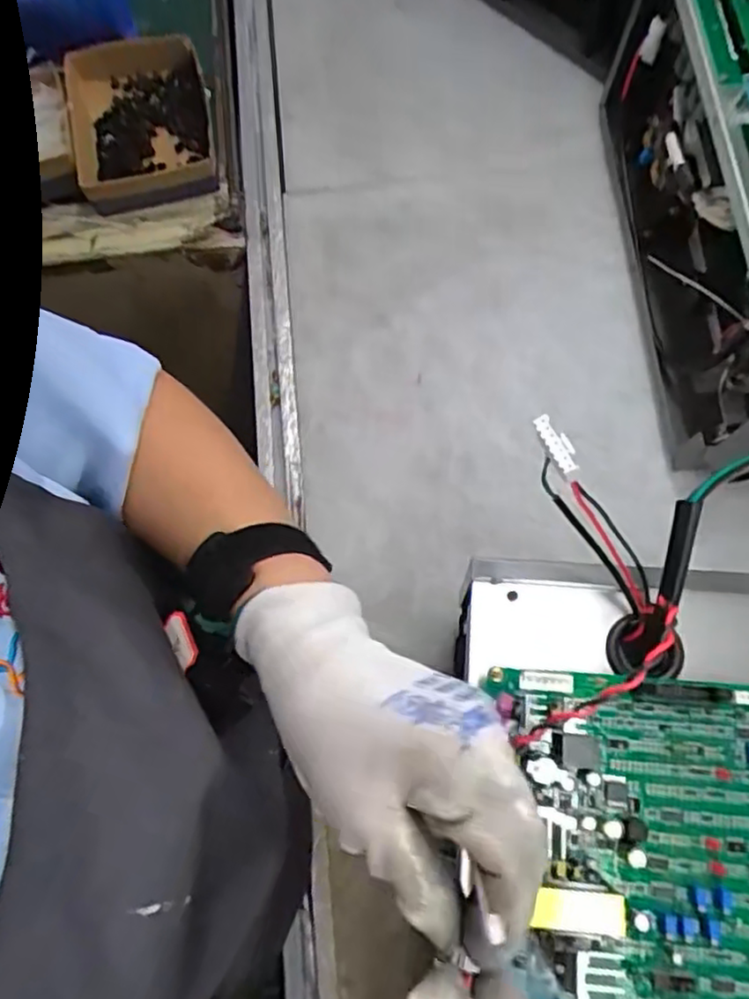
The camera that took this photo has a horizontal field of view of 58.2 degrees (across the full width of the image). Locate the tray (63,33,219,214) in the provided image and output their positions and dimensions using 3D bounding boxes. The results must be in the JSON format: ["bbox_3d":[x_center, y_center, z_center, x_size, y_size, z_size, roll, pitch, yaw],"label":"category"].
[{"bbox_3d":[-0.233,-0.379,0.674,0.135,0.040,0.178,-12,73,-1],"label":"tray"}]

